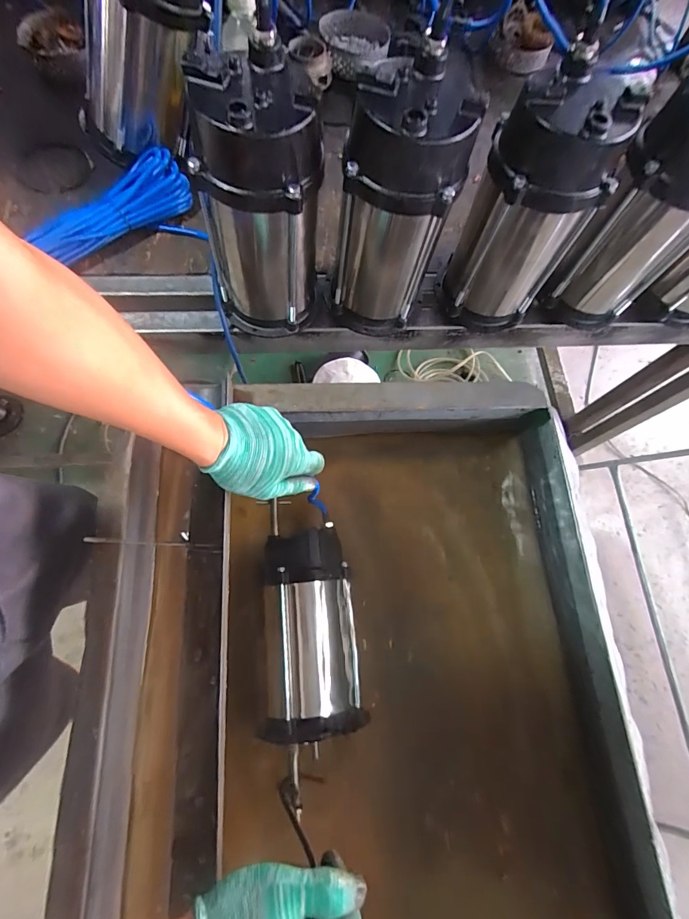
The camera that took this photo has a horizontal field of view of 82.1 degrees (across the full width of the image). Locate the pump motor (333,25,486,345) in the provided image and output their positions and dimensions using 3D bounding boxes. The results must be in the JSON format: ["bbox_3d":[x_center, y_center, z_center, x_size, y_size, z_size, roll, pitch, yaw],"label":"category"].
[{"bbox_3d":[0.054,-0.267,0.459,0.115,0.264,0.104,20,71,3],"label":"pump motor"}]

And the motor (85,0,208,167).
[{"bbox_3d":[-0.263,-0.532,0.512,0.131,0.262,0.137,17,68,-28],"label":"motor"}]

